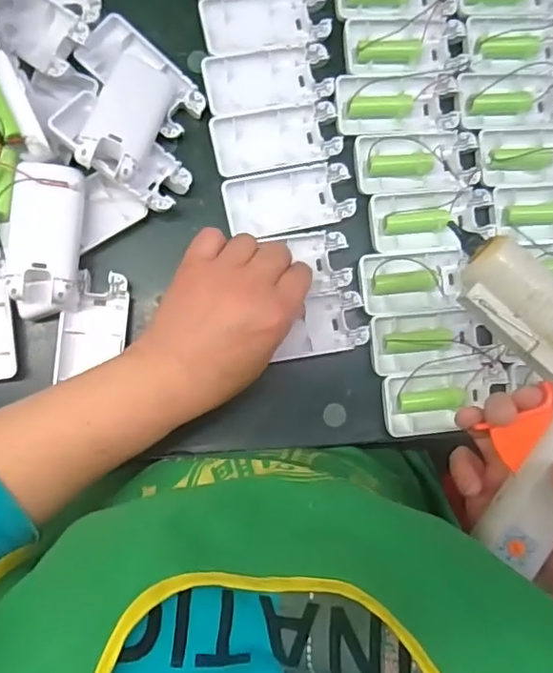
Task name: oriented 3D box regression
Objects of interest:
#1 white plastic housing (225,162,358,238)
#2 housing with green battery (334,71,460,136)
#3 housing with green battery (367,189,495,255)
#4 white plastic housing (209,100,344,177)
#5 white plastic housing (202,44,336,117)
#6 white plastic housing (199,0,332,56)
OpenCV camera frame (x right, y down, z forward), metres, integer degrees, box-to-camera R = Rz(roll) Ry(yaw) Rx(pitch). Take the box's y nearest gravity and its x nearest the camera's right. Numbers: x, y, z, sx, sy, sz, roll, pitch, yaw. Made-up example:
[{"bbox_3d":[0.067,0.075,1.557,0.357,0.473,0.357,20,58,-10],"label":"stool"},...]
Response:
[{"bbox_3d":[0.009,-0.100,0.402,0.093,0.014,0.045,-12,87,-6],"label":"white plastic housing"},{"bbox_3d":[0.092,-0.180,0.418,0.094,0.018,0.044,-3,87,-6],"label":"housing with green battery"},{"bbox_3d":[0.120,-0.088,0.410,0.097,0.015,0.046,-6,87,-6],"label":"housing with green battery"},{"bbox_3d":[0.000,-0.148,0.404,0.094,0.013,0.044,-12,87,-6],"label":"white plastic housing"},{"bbox_3d":[-0.006,-0.191,0.407,0.094,0.016,0.045,-11,87,-6],"label":"white plastic housing"},{"bbox_3d":[-0.008,-0.236,0.411,0.093,0.020,0.045,-12,87,-6],"label":"white plastic housing"}]

